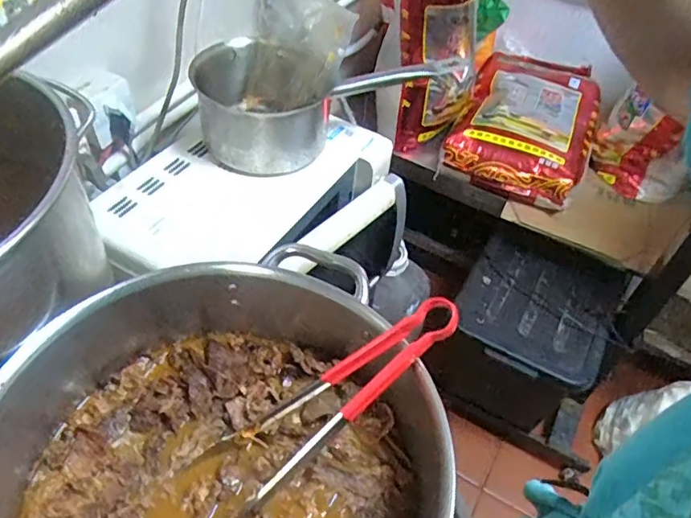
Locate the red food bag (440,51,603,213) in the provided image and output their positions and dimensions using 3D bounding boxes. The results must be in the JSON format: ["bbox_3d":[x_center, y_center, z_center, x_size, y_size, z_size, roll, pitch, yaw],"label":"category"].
[{"bbox_3d":[0.536,-0.419,1.629,0.369,0.111,0.650,19,52,13],"label":"red food bag"}]

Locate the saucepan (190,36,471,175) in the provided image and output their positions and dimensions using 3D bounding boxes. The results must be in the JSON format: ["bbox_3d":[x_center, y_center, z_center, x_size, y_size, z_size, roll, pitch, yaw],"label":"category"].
[{"bbox_3d":[-0.061,-0.259,0.887,0.336,0.112,0.196,-14,52,-15],"label":"saucepan"}]

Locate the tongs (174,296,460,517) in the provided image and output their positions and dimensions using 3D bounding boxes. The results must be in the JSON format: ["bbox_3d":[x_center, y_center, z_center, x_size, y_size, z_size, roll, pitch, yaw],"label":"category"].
[{"bbox_3d":[-0.017,0.132,0.499,0.285,0.033,0.072,-38,57,5],"label":"tongs"}]

